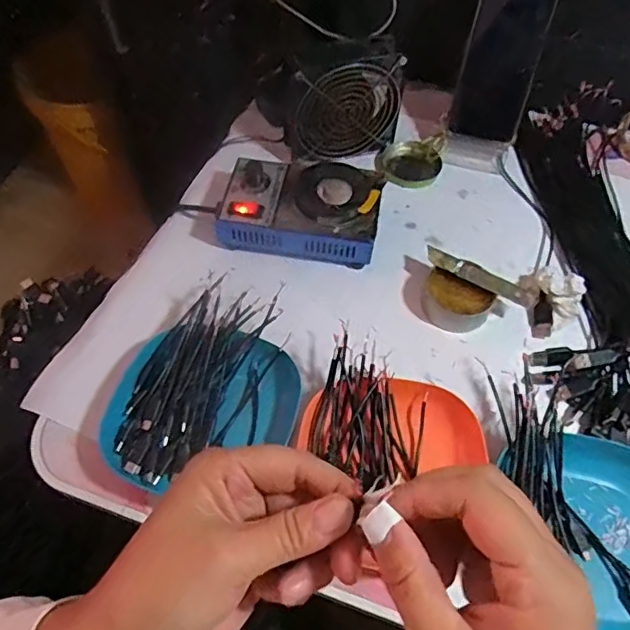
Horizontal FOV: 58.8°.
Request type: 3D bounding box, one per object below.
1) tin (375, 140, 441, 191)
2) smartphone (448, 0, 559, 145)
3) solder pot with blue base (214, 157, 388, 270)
[{"bbox_3d":[0.105,-0.166,0.617,0.064,0.014,0.065,0,58,-1],"label":"tin"},{"bbox_3d":[0.197,-0.267,0.585,0.077,0.161,0.011,8,33,-4],"label":"smartphone"},{"bbox_3d":[-0.014,-0.105,0.544,0.151,0.053,0.096,8,58,4],"label":"solder pot with blue base"}]

